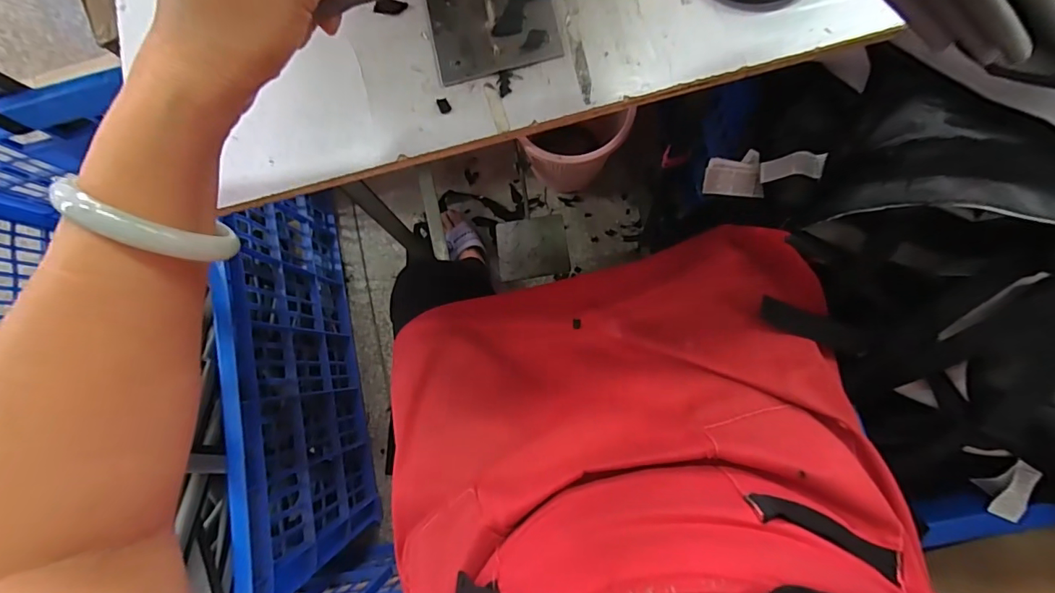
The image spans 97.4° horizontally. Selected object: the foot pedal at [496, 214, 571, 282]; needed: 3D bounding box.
[{"bbox_3d":[0.009,-0.090,0.825,0.122,0.010,0.125,-9,62,4],"label":"foot pedal"}]

